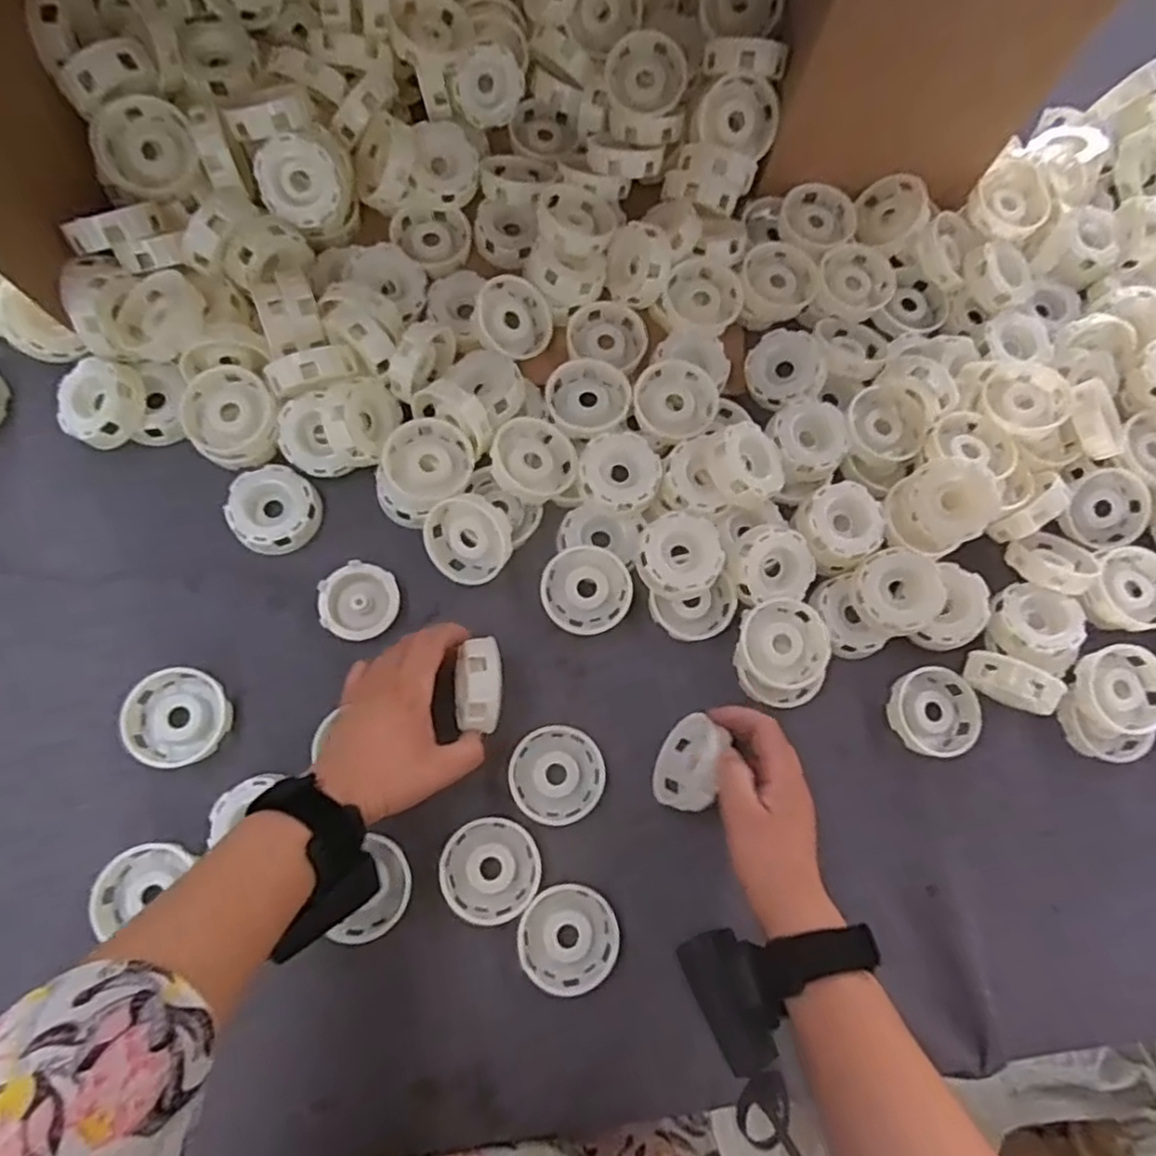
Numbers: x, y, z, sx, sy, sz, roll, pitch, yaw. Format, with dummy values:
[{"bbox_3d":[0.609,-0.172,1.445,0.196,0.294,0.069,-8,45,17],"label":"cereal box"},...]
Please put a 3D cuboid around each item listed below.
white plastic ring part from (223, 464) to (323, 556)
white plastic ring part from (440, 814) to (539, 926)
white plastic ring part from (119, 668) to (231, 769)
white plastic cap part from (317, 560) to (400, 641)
[{"bbox_3d":[-0.233,-0.052,0.544,0.064,0.019,0.066,2,74,-8],"label":"white plastic ring part"},{"bbox_3d":[-0.060,0.203,0.496,0.066,0.022,0.065,2,74,-8],"label":"white plastic ring part"},{"bbox_3d":[-0.287,0.100,0.511,0.073,0.017,0.066,27,72,0],"label":"white plastic ring part"},{"bbox_3d":[-0.164,0.018,0.536,0.057,0.025,0.056,2,74,-8],"label":"white plastic cap part"}]

